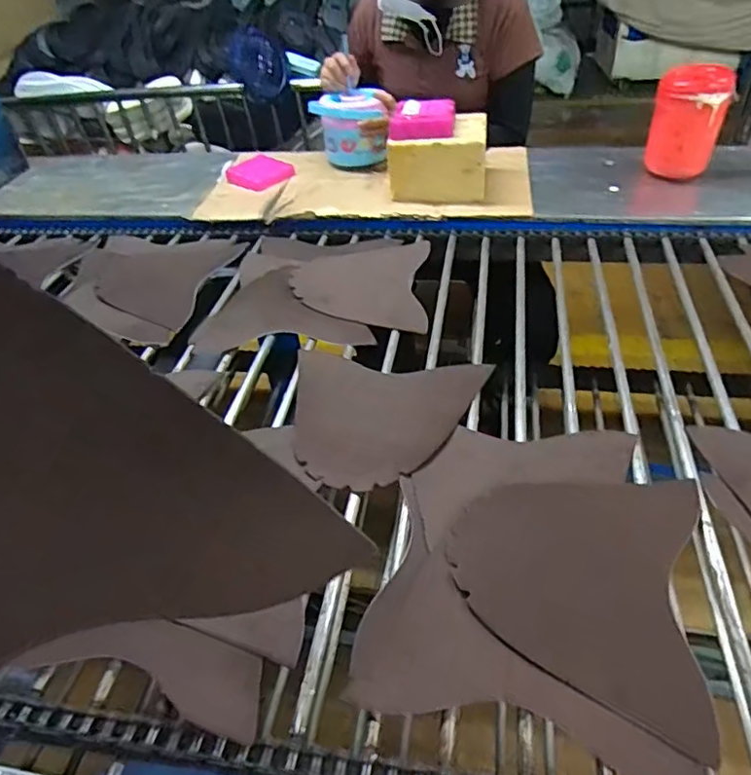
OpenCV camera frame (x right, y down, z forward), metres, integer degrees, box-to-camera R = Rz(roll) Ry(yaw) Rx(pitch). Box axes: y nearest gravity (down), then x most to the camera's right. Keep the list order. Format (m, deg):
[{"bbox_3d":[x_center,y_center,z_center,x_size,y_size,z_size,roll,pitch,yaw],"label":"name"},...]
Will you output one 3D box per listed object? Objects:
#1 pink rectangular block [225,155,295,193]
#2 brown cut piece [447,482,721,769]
[{"bbox_3d":[-0.239,-0.440,1.201,0.124,0.018,0.115,29,55,32],"label":"pink rectangular block"},{"bbox_3d":[0.175,0.166,0.519,0.209,0.023,0.221,8,46,15],"label":"brown cut piece"}]

